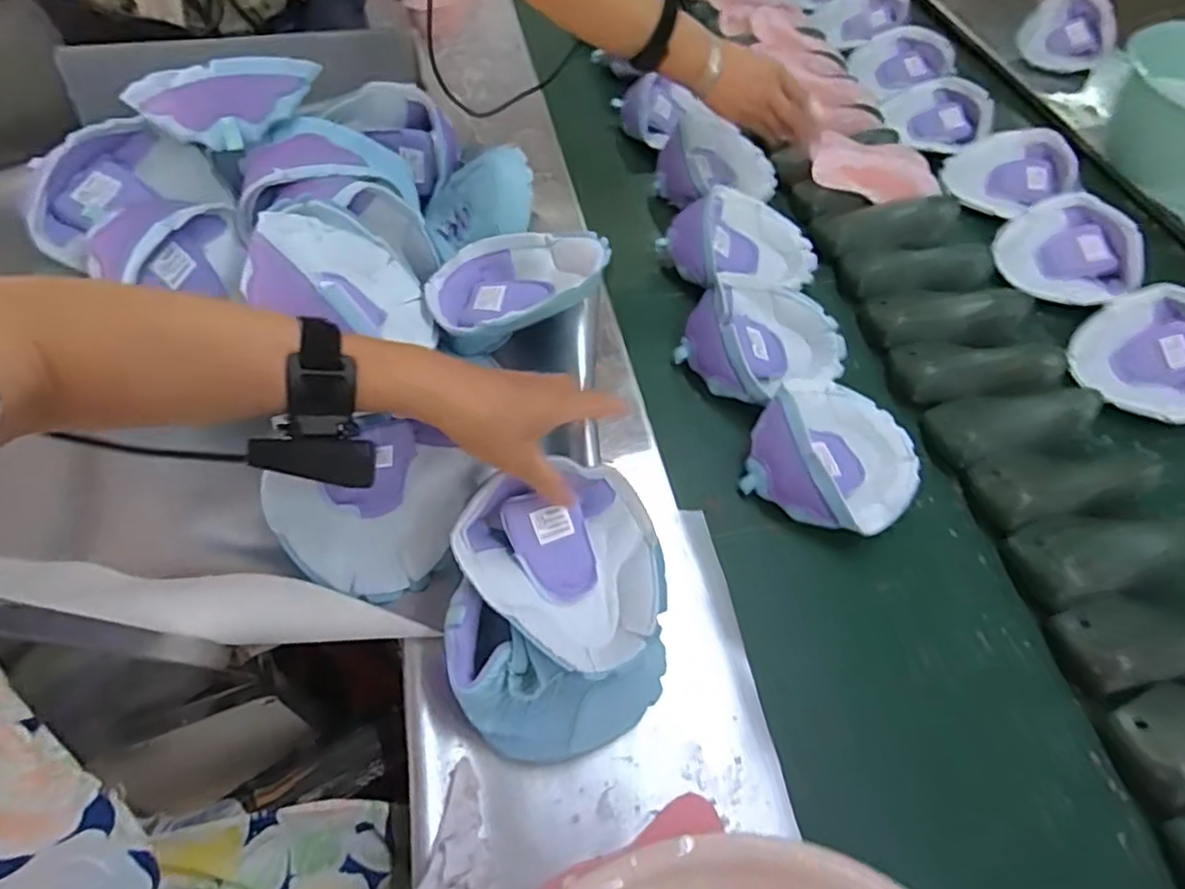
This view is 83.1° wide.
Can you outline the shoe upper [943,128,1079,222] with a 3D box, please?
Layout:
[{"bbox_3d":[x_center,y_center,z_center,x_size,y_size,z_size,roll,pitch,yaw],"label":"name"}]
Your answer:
[{"bbox_3d":[0.574,-0.374,0.927,0.163,0.060,0.117,-15,59,-8],"label":"shoe upper"}]

